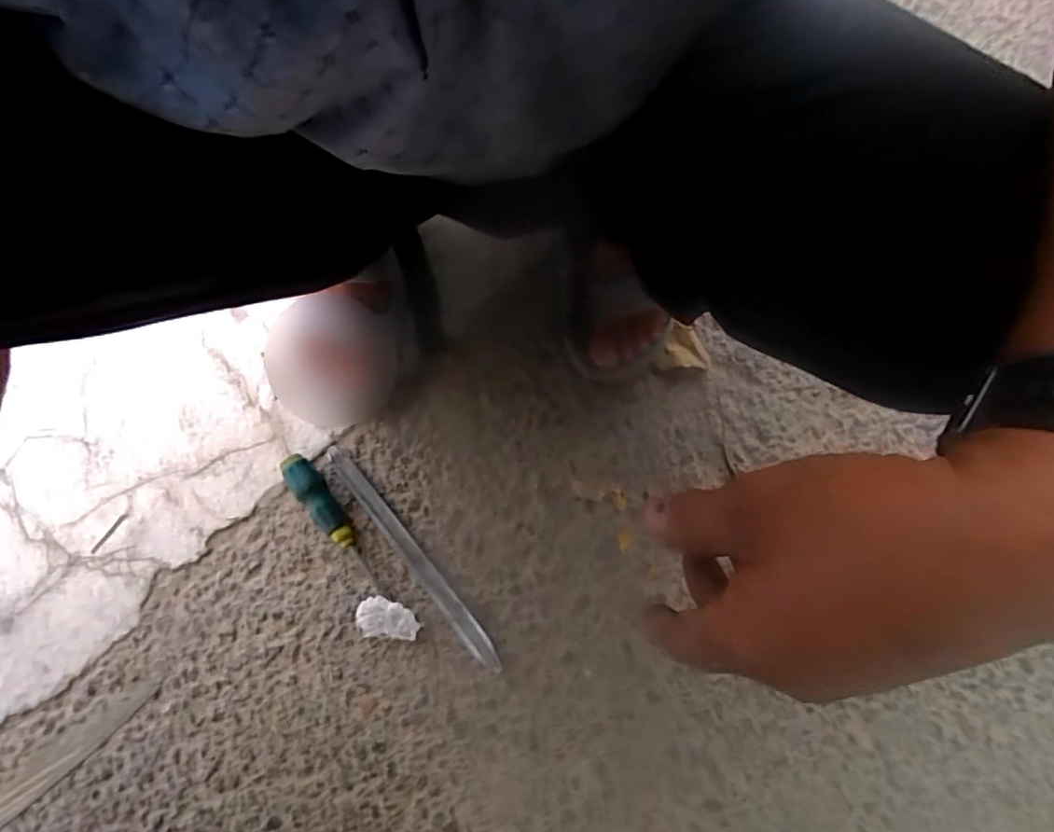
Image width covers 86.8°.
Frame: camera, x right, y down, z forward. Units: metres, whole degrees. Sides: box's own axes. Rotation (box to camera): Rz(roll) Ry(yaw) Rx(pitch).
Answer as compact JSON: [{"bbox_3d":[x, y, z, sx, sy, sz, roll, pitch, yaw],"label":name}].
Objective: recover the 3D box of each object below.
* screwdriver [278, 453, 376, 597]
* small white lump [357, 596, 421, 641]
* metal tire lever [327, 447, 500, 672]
[{"bbox_3d":[-0.186,0.101,0.535,0.029,0.029,0.146,-39,78,-9],"label":"screwdriver"},{"bbox_3d":[-0.132,0.190,0.525,0.060,0.013,0.035,2,76,1],"label":"small white lump"},{"bbox_3d":[-0.113,0.132,0.539,0.020,0.014,0.260,-39,78,-8],"label":"metal tire lever"}]

